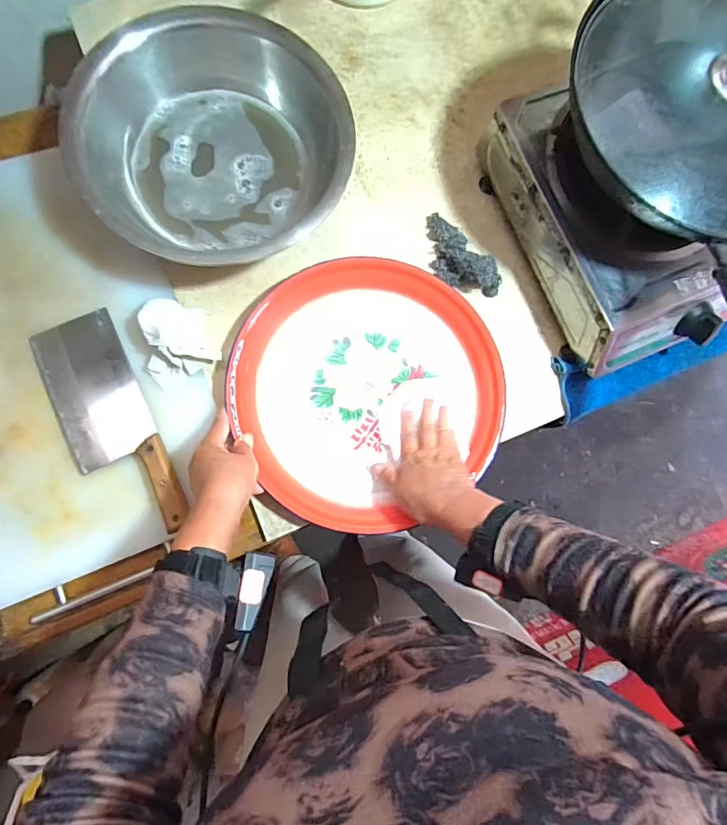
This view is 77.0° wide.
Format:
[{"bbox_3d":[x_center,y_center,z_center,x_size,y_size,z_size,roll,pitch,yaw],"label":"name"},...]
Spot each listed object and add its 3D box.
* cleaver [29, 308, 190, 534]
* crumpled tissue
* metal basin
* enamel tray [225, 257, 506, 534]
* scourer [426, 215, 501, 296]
[{"bbox_3d":[-0.311,0.013,0.552,0.104,0.043,0.283,-25,89,-9],"label":"cleaver"},{"bbox_3d":[-0.233,-0.090,0.564,0.084,0.044,0.102,-20,88,-9],"label":"crumpled tissue"},{"bbox_3d":[-0.175,-0.314,0.571,0.320,0.119,0.288,-30,90,-9],"label":"metal basin"},{"bbox_3d":[0.003,-0.038,0.586,0.328,0.049,0.327,-38,91,-9],"label":"enamel tray"},{"bbox_3d":[0.133,-0.218,0.631,0.076,0.051,0.141,-35,79,-9],"label":"scourer"}]

